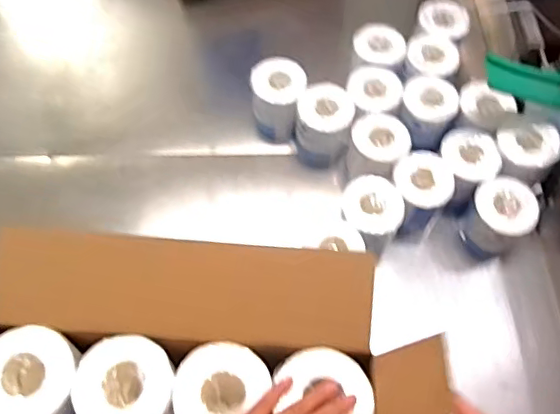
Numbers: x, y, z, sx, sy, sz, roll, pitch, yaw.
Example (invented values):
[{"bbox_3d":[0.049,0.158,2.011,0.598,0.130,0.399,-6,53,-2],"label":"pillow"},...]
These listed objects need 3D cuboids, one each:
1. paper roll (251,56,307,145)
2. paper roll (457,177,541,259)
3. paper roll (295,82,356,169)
[{"bbox_3d":[-0.003,-0.196,1.054,0.093,0.133,0.100,1,63,-1],"label":"paper roll"},{"bbox_3d":[0.364,0.021,0.948,0.100,0.125,0.097,1,63,-1],"label":"paper roll"},{"bbox_3d":[0.079,-0.144,1.035,0.098,0.135,0.105,1,63,-1],"label":"paper roll"}]

